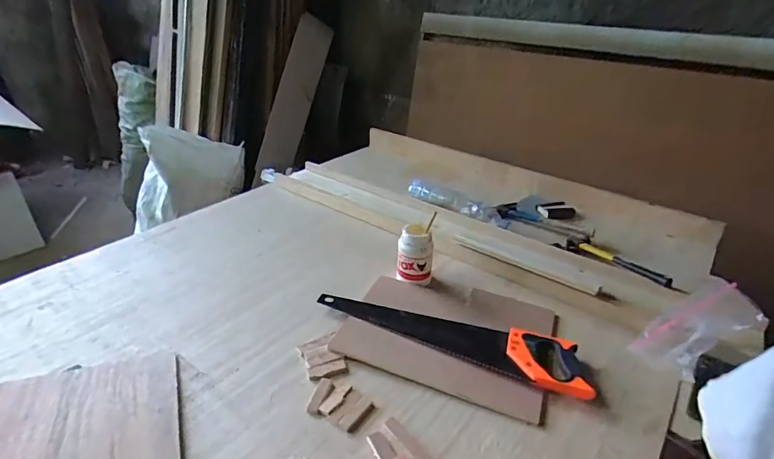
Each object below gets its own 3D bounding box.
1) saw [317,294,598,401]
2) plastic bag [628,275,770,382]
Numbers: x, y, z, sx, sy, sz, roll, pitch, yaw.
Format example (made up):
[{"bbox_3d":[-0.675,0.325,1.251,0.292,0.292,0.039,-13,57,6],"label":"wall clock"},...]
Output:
[{"bbox_3d":[0.119,0.198,0.882,0.538,0.039,0.126,15,31,23],"label":"saw"},{"bbox_3d":[0.590,0.191,0.849,0.248,0.037,0.109,-33,48,-11],"label":"plastic bag"}]

